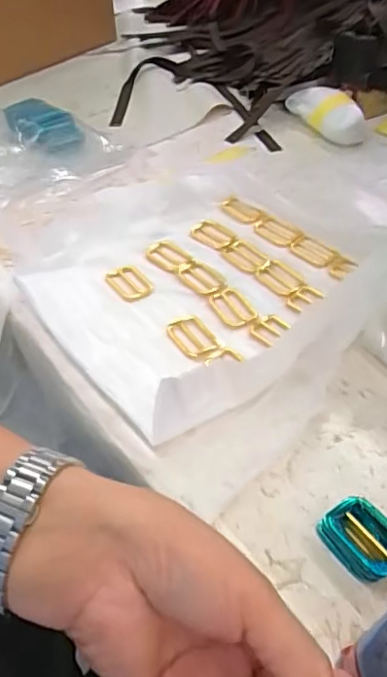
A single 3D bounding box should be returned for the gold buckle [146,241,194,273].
[{"bbox_3d":[-0.023,-0.080,0.546,0.047,0.004,0.033,31,55,28],"label":"gold buckle"}]

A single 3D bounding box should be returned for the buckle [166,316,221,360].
[{"bbox_3d":[0.000,0.000,0.466,0.033,0.005,0.047,-23,49,-18],"label":"buckle"}]

